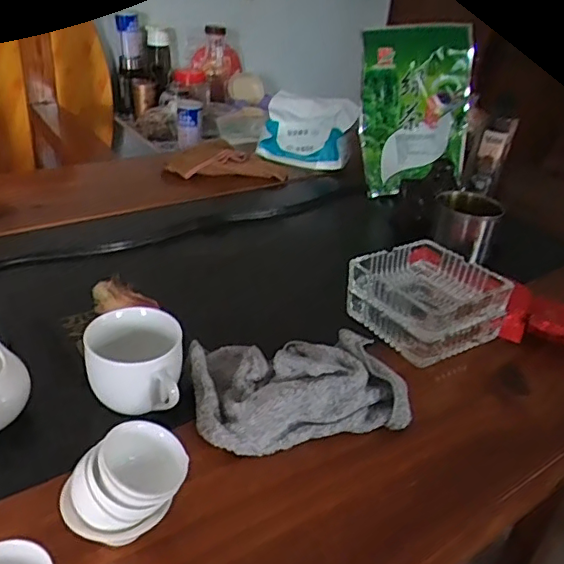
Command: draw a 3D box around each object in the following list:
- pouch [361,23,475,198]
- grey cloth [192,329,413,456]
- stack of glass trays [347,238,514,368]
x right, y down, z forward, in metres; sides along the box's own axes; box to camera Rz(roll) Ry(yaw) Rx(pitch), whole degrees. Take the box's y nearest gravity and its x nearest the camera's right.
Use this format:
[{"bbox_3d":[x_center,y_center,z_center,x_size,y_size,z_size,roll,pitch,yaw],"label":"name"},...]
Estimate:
[{"bbox_3d":[0.216,-0.272,0.908,0.170,0.242,0.049,-6,15,-3],"label":"pouch"},{"bbox_3d":[0.013,0.085,0.493,0.173,0.050,0.113,-4,34,-17],"label":"grey cloth"},{"bbox_3d":[0.146,0.016,0.598,0.118,0.065,0.127,-17,40,-34],"label":"stack of glass trays"}]

